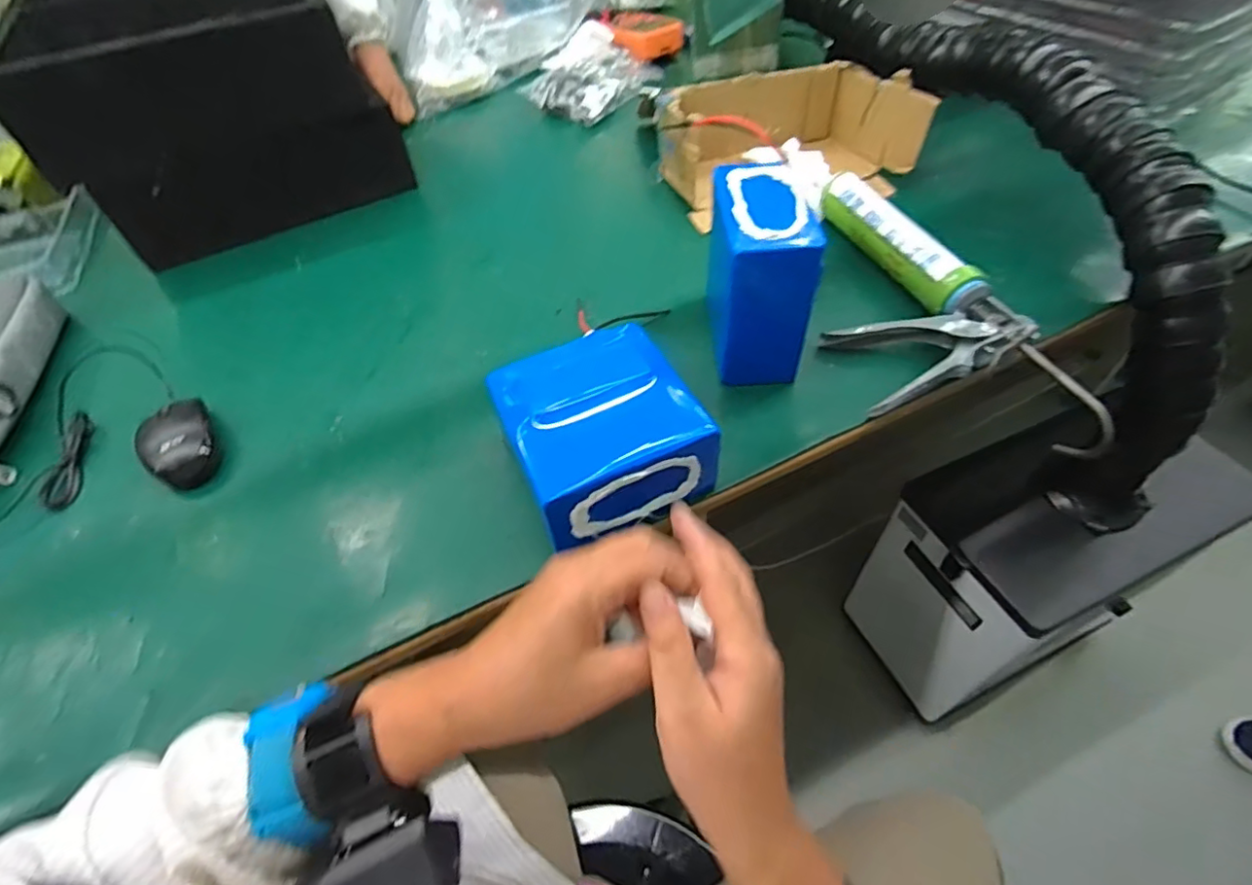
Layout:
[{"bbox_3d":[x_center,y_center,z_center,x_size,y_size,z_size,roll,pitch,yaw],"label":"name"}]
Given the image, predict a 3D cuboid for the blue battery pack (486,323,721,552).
[{"bbox_3d":[-0.021,-0.004,0.485,0.142,0.094,0.147,-24,53,-16],"label":"blue battery pack"}]

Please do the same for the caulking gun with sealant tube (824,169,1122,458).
[{"bbox_3d":[0.268,-0.140,0.593,0.158,0.053,0.409,-13,51,-7],"label":"caulking gun with sealant tube"}]

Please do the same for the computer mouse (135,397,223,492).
[{"bbox_3d":[-0.414,0.000,0.554,0.062,0.030,0.091,-32,55,-21],"label":"computer mouse"}]

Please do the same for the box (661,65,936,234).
[{"bbox_3d":[0.201,-0.388,0.774,0.282,0.107,0.192,-15,51,-9],"label":"box"}]

